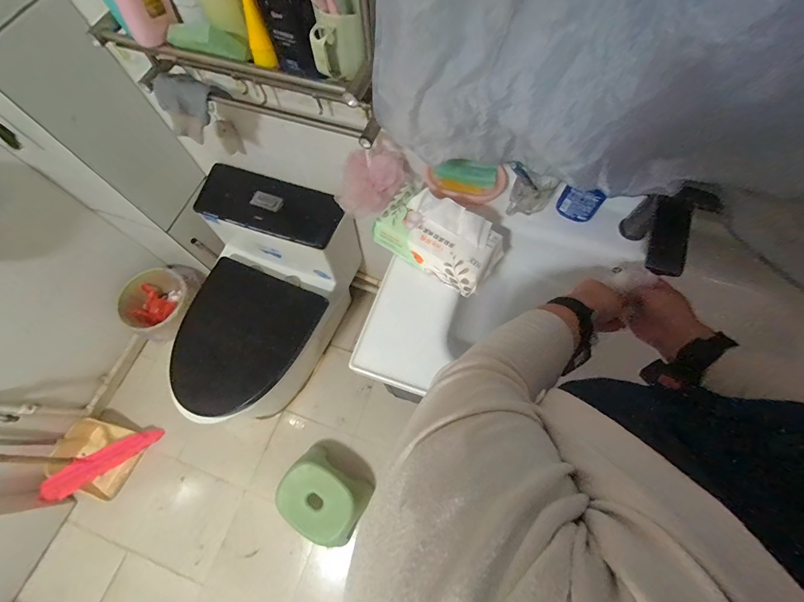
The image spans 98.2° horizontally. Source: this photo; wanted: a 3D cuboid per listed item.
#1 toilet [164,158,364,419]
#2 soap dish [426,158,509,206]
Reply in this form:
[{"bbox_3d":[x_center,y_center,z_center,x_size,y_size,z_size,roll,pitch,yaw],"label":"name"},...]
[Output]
[{"bbox_3d":[-0.445,0.047,1.192,0.442,0.647,0.704,10,68,5],"label":"toilet"},{"bbox_3d":[0.122,-0.222,0.656,0.150,0.043,0.065,1,67,2],"label":"soap dish"}]

